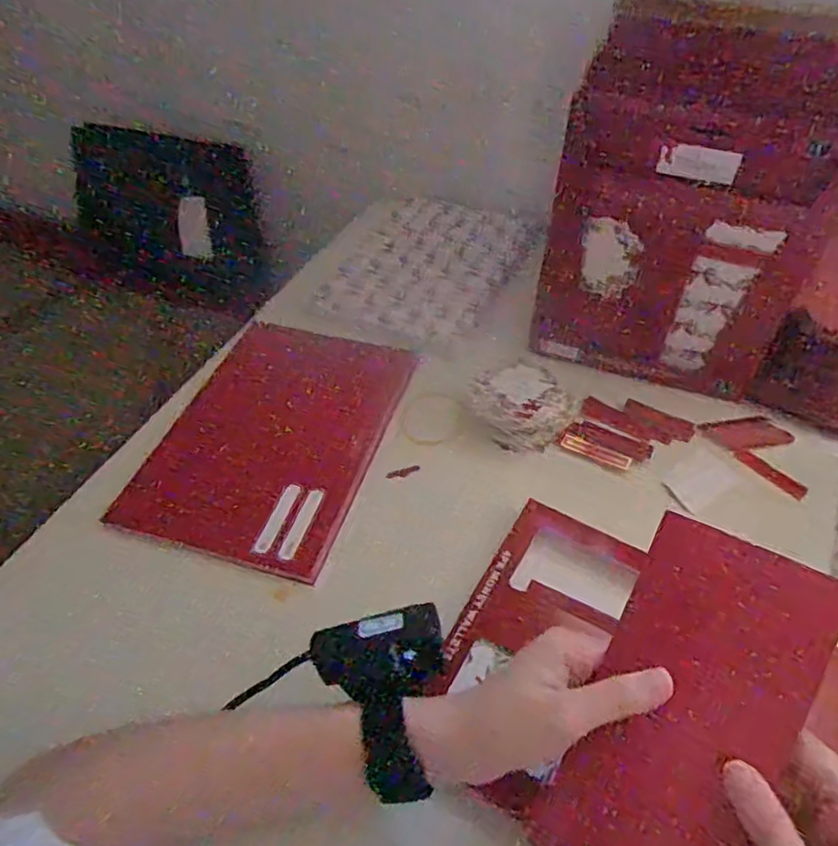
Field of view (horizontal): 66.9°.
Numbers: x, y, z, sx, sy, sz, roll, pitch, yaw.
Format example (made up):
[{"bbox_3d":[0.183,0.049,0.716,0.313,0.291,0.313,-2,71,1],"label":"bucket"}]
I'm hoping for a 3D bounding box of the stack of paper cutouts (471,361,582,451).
[{"bbox_3d":[0.088,-0.014,0.545,0.086,0.041,0.067,16,46,15],"label":"stack of paper cutouts"}]

